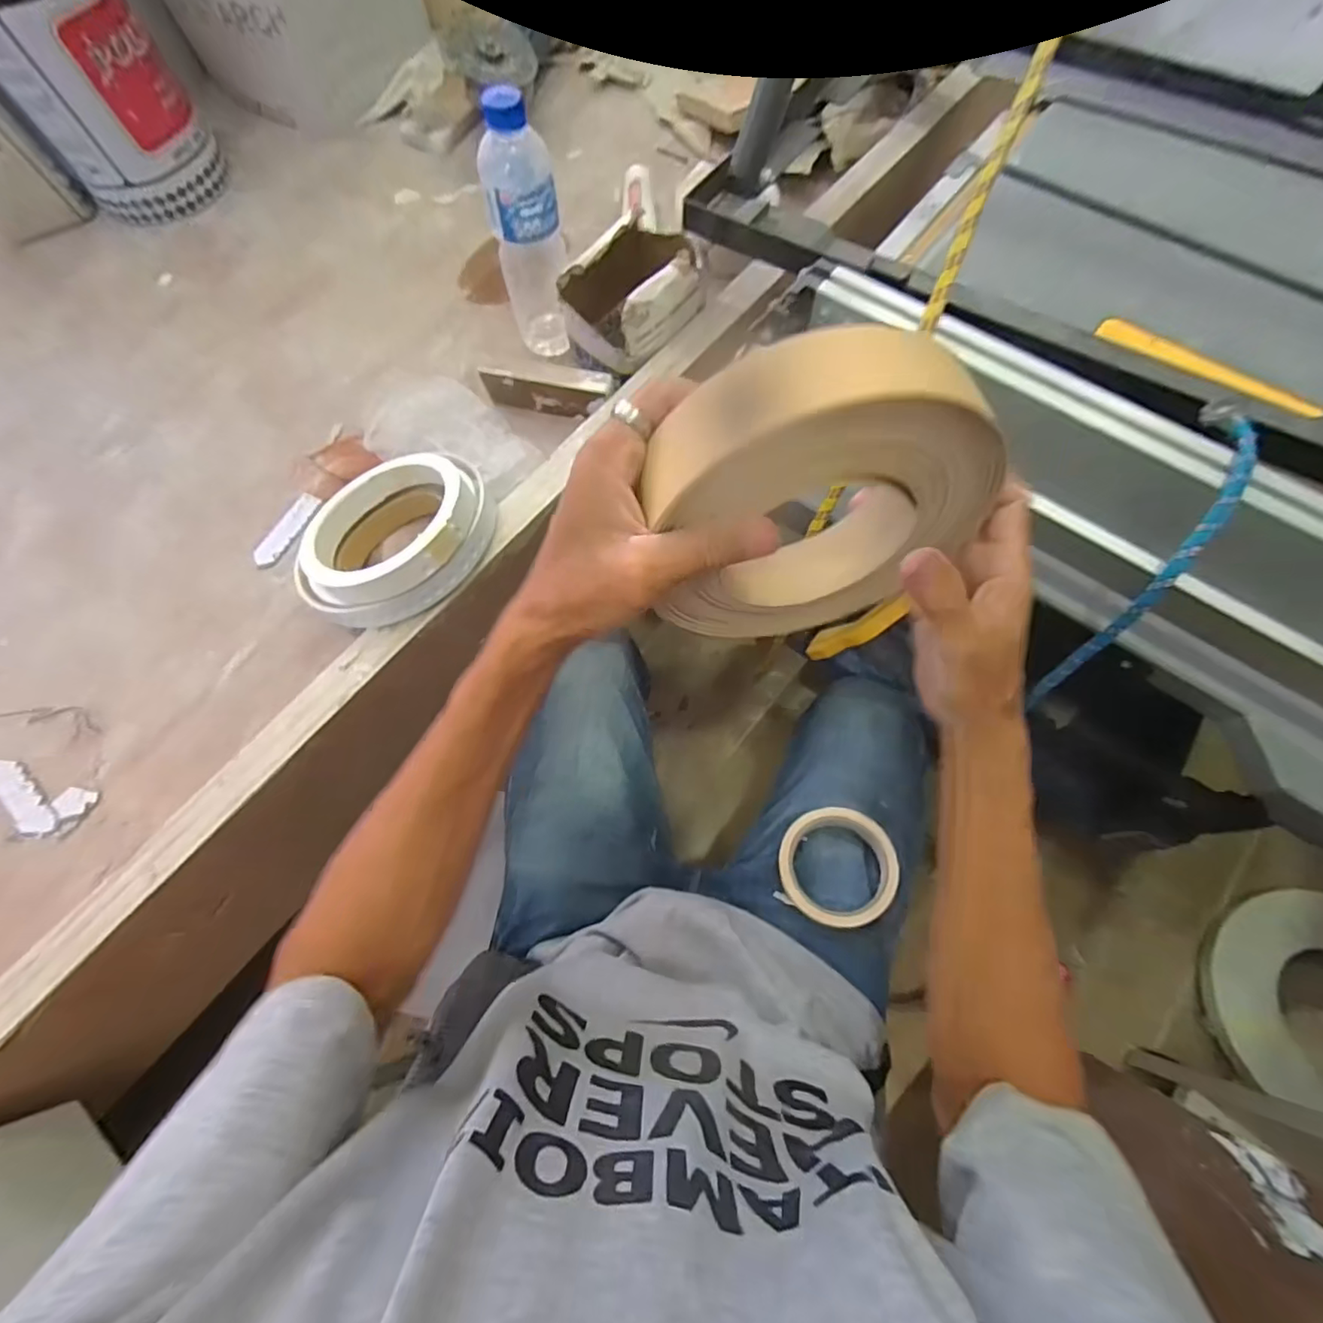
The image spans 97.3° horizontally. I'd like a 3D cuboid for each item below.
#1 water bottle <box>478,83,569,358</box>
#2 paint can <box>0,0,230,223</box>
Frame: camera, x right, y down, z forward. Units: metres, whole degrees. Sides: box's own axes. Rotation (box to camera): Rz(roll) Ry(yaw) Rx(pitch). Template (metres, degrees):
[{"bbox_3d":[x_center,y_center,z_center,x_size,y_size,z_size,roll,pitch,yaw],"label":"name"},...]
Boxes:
[{"bbox_3d":[-0.119,-0.377,0.534,0.059,0.203,0.055,-12,69,-3],"label":"water bottle"},{"bbox_3d":[-0.651,-0.665,0.658,0.159,0.217,0.159,-36,72,-11],"label":"paint can"}]

